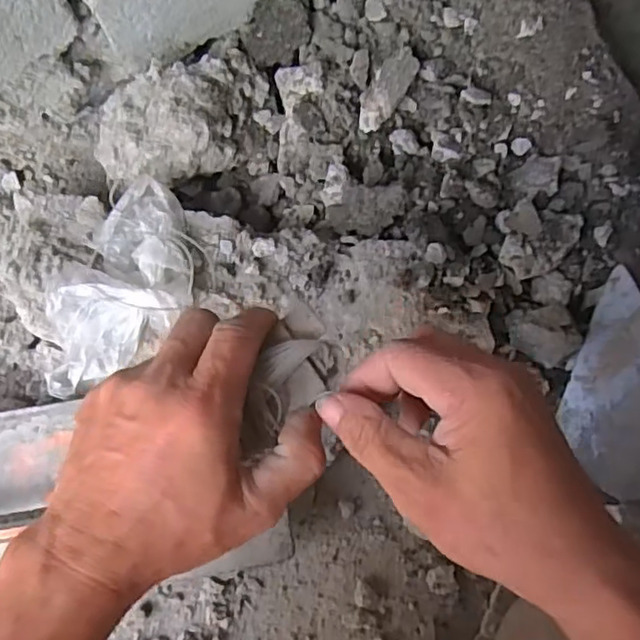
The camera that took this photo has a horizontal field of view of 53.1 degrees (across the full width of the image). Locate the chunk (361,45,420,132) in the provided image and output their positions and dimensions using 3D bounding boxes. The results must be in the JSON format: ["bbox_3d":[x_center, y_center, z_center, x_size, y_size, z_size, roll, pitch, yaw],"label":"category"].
[{"bbox_3d":[0.057,-0.199,0.552,0.030,0.019,0.084,28,83,4],"label":"chunk"}]

